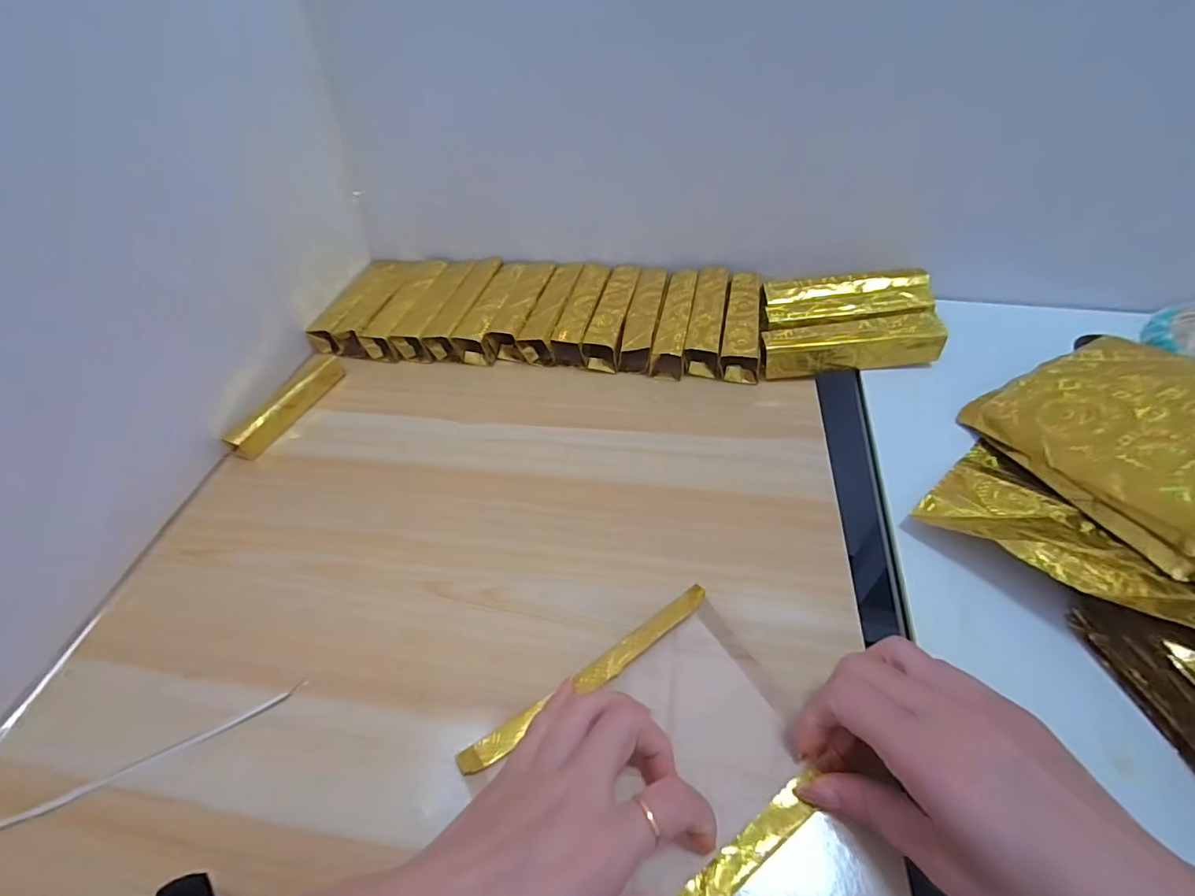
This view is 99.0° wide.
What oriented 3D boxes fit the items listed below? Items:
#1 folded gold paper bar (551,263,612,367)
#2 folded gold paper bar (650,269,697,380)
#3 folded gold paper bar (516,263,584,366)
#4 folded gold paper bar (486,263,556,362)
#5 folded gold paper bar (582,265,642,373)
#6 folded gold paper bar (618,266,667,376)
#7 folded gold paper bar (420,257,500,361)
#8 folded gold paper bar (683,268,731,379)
[{"bbox_3d":[-0.011,-0.130,0.480,0.029,0.032,0.133,6,49,11],"label":"folded gold paper bar"},{"bbox_3d":[0.071,-0.117,0.463,0.026,0.030,0.131,7,49,12],"label":"folded gold paper bar"},{"bbox_3d":[-0.042,-0.133,0.483,0.032,0.026,0.132,5,49,10],"label":"folded gold paper bar"},{"bbox_3d":[-0.070,-0.135,0.487,0.032,0.026,0.123,6,49,10],"label":"folded gold paper bar"},{"bbox_3d":[0.017,-0.126,0.475,0.031,0.031,0.136,8,49,12],"label":"folded gold paper bar"},{"bbox_3d":[0.044,-0.122,0.471,0.027,0.029,0.132,6,49,11],"label":"folded gold paper bar"},{"bbox_3d":[-0.127,-0.139,0.494,0.032,0.026,0.131,6,49,10],"label":"folded gold paper bar"},{"bbox_3d":[0.100,-0.118,0.459,0.029,0.029,0.132,7,49,12],"label":"folded gold paper bar"}]

